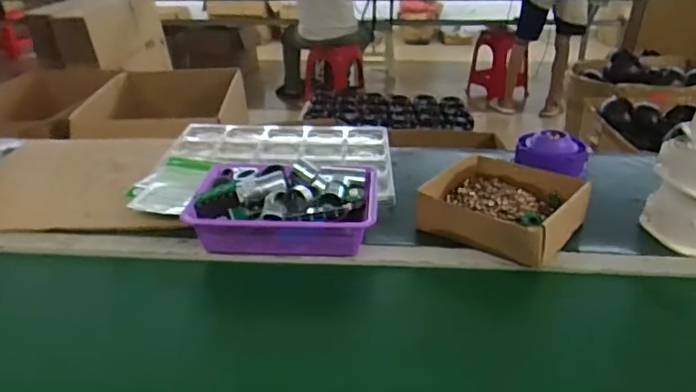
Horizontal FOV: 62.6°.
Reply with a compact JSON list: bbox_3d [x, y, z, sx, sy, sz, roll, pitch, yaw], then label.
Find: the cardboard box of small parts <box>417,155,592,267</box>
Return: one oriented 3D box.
[{"bbox_3d":[0.243,0.013,0.903,0.219,0.067,0.195,20,32,36],"label":"cardboard box of small parts"}]

